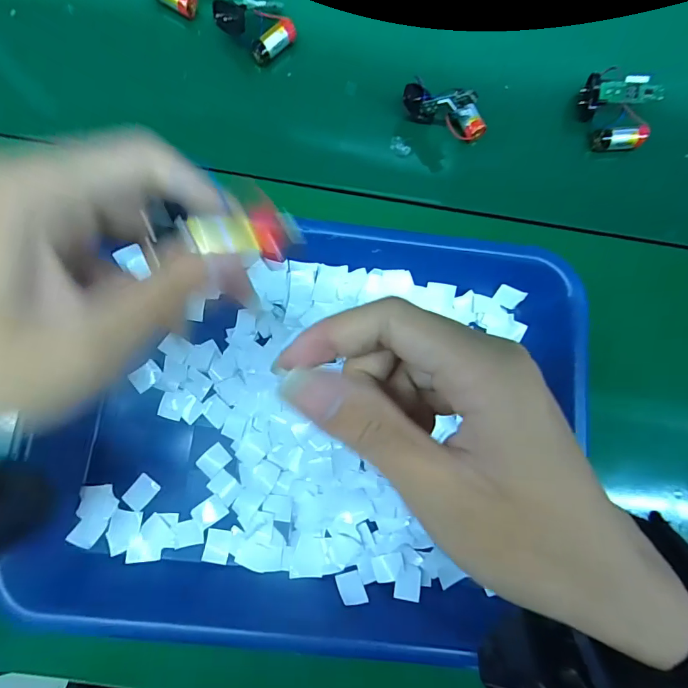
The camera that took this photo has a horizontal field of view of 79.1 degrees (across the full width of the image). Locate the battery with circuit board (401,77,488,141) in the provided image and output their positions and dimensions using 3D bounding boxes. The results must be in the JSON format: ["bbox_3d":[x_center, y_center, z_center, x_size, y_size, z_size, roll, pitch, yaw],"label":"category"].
[{"bbox_3d":[0.076,-0.175,0.305,0.064,0.043,0.017,14,82,-1],"label":"battery with circuit board"}]

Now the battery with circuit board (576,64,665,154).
[{"bbox_3d":[0.211,-0.181,0.320,0.045,0.026,0.059,-12,83,-4],"label":"battery with circuit board"}]

